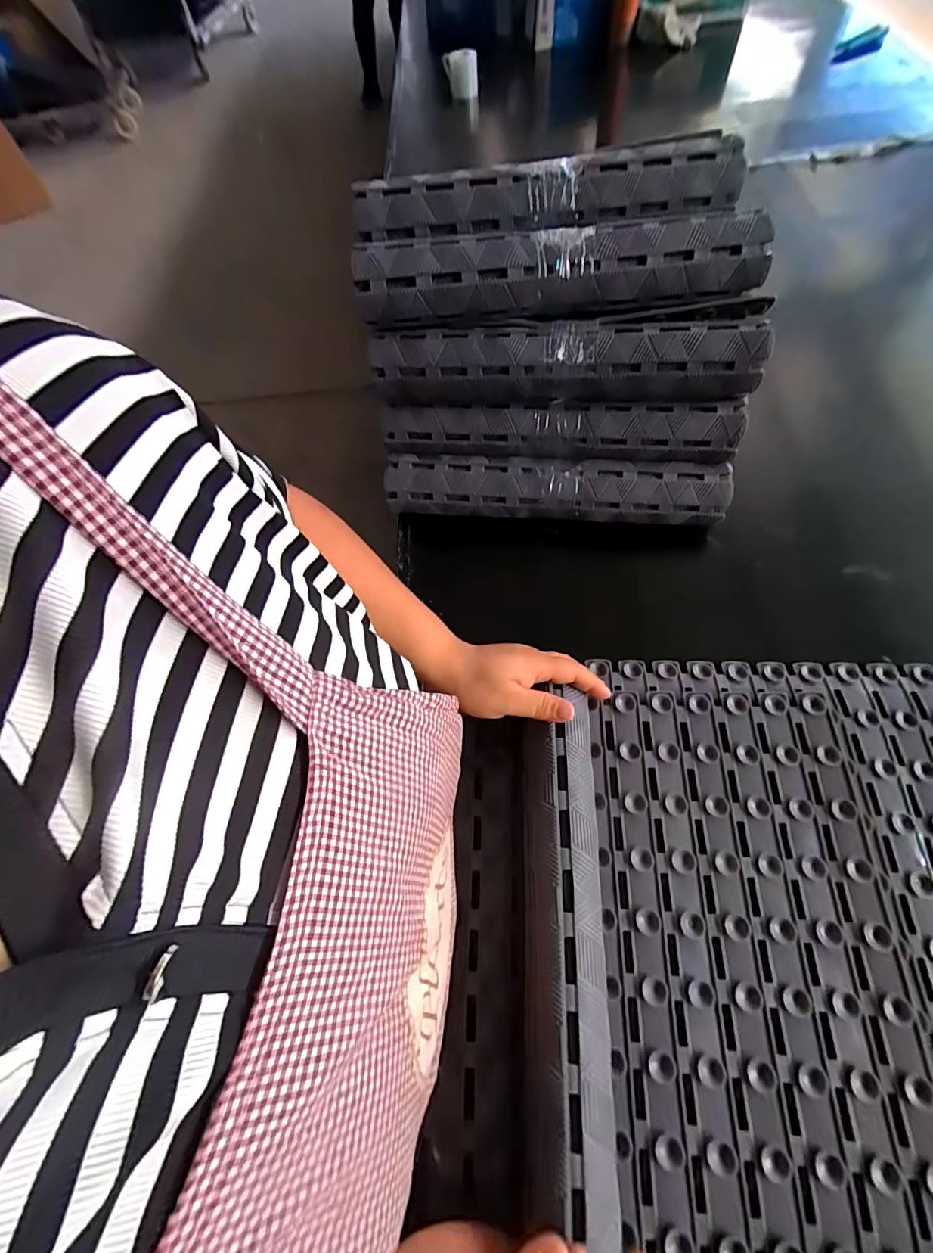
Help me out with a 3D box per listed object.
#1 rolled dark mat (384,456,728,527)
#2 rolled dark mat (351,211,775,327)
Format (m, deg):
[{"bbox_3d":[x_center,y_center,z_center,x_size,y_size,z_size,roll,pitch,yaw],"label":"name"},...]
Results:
[{"bbox_3d":[0.099,-0.163,0.561,0.394,0.056,0.059,4,66,5],"label":"rolled dark mat"},{"bbox_3d":[0.088,-0.348,0.460,0.396,0.053,0.051,-1,65,5],"label":"rolled dark mat"}]

